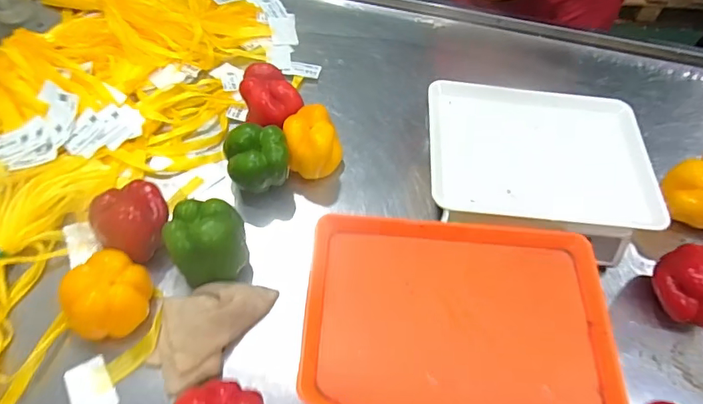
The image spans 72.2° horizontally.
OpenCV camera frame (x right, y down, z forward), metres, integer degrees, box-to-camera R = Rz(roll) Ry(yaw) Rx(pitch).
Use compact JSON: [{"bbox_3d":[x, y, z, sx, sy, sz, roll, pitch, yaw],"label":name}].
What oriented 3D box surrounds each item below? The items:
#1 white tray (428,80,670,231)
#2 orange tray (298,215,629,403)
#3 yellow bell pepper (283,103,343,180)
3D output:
[{"bbox_3d":[0.240,-0.066,0.622,0.277,0.019,0.210,5,57,0],"label":"white tray"},{"bbox_3d":[0.101,0.117,0.462,0.283,0.025,0.225,4,57,-1],"label":"orange tray"},{"bbox_3d":[-0.051,-0.078,0.656,0.075,0.081,0.070,-1,57,-4],"label":"yellow bell pepper"}]

